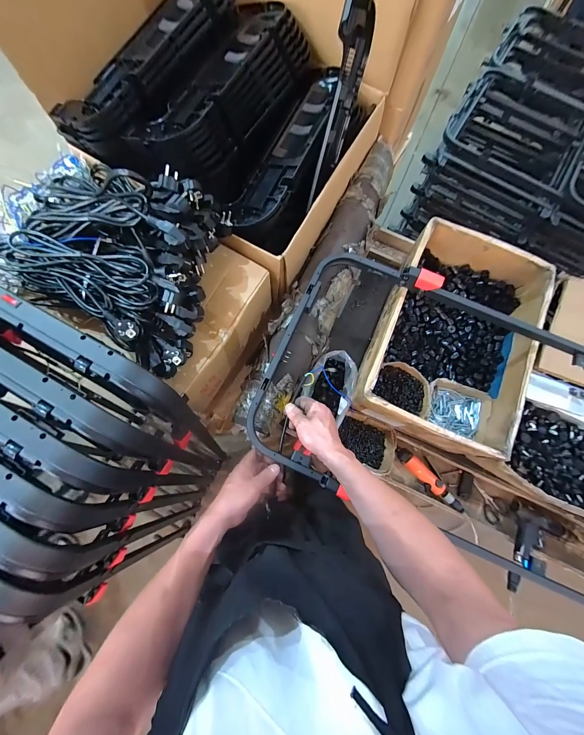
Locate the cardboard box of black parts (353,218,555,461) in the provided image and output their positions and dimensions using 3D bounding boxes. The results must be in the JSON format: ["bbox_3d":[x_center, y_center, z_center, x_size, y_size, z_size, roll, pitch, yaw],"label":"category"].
[{"bbox_3d":[0.418,-0.079,0.753,0.365,0.161,0.541,24,78,4],"label":"cardboard box of black parts"}]

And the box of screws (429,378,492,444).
[{"bbox_3d":[0.430,0.107,0.758,0.154,0.063,0.118,22,77,4],"label":"box of screws"}]

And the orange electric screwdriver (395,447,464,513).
[{"bbox_3d":[0.372,0.305,0.792,0.050,0.051,0.210,-41,81,-10],"label":"orange electric screwdriver"}]

